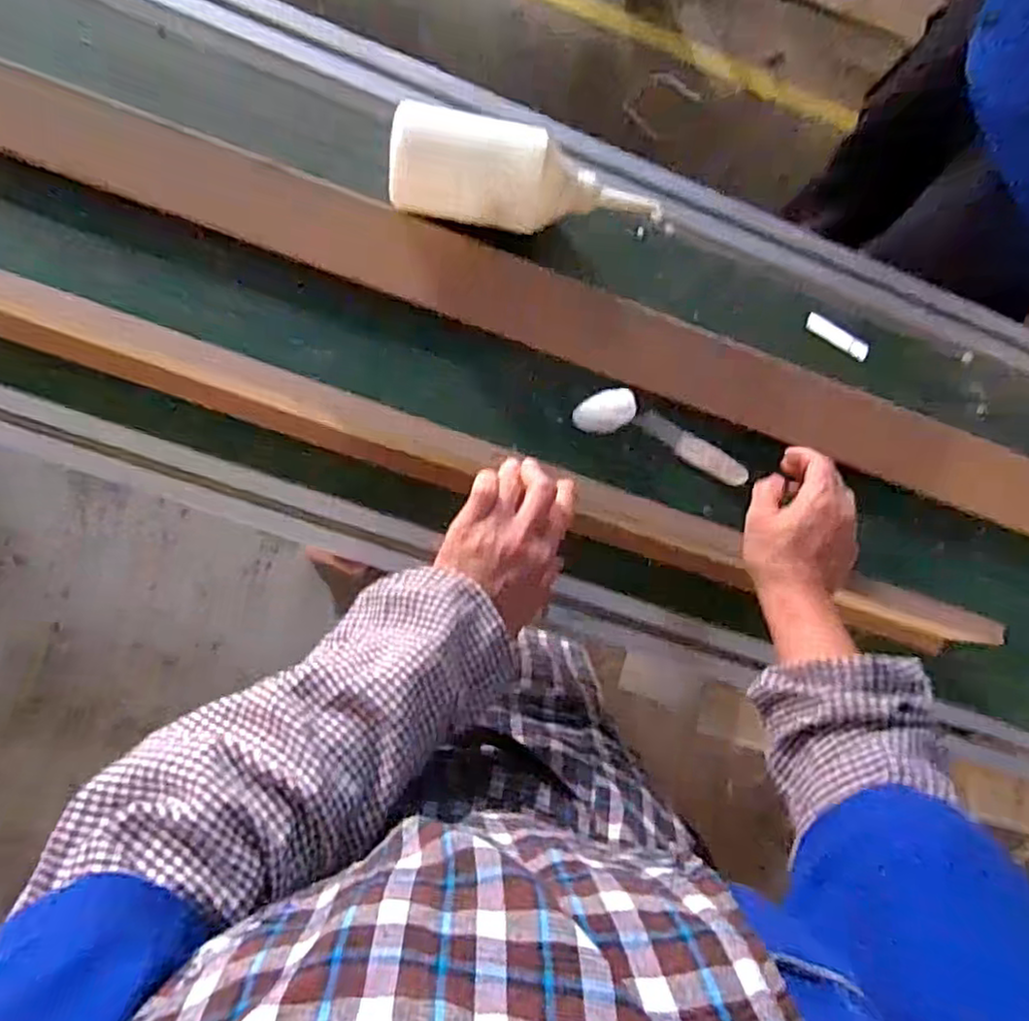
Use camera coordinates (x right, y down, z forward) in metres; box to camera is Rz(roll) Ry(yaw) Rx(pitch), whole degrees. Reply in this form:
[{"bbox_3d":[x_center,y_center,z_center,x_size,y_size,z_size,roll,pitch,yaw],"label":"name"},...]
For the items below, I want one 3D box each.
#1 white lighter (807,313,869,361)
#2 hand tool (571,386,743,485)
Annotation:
[{"bbox_3d":[0.285,-0.153,0.583,0.061,0.010,0.015,32,83,-6],"label":"white lighter"},{"bbox_3d":[0.115,-0.057,0.525,0.167,0.047,0.040,21,108,-34],"label":"hand tool"}]

